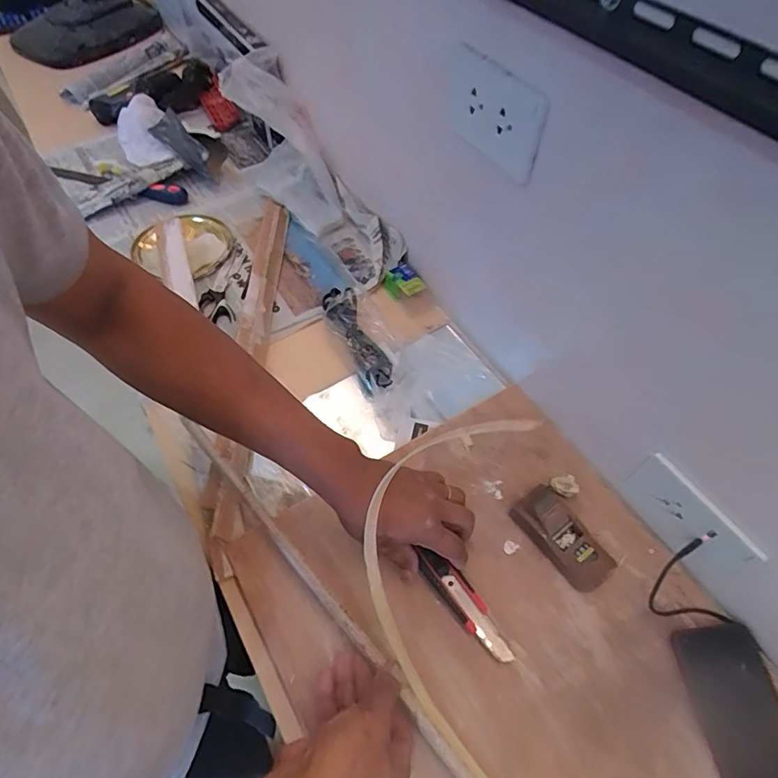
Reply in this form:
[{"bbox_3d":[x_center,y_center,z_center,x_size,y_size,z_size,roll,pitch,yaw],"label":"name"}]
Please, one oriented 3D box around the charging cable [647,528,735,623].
[{"bbox_3d":[0.283,0.187,0.459,0.065,0.072,0.074,-19,59,-9],"label":"charging cable"}]

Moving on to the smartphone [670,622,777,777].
[{"bbox_3d":[0.313,0.294,0.429,0.075,0.010,0.157,-6,58,-1],"label":"smartphone"}]

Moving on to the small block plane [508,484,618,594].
[{"bbox_3d":[0.177,0.152,0.502,0.042,0.045,0.104,-34,63,-18],"label":"small block plane"}]

